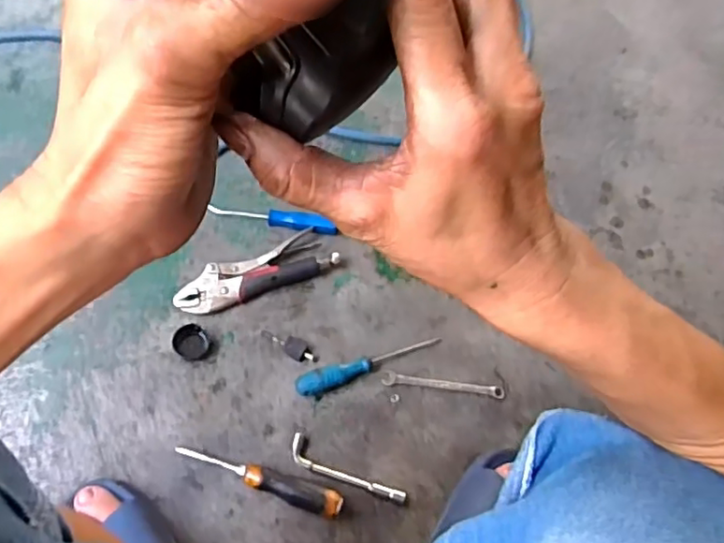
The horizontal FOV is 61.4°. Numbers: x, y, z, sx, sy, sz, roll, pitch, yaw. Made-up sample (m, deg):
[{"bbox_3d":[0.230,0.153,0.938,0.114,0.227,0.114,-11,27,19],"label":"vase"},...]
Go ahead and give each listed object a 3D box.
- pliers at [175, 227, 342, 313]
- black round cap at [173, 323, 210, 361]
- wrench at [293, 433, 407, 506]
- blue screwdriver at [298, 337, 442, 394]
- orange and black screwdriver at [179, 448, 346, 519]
[{"bbox_3d":[-0.141,0.001,0.813,0.213,0.019,0.059,-20,65,-19],"label":"pliers"},{"bbox_3d":[-0.213,0.088,0.763,0.042,0.017,0.045,4,60,-7],"label":"black round cap"},{"bbox_3d":[-0.019,0.236,0.709,0.146,0.018,0.031,28,60,7],"label":"wrench"},{"bbox_3d":[0.009,0.117,0.778,0.196,0.027,0.027,-15,63,-26],"label":"blue screwdriver"},{"bbox_3d":[-0.116,0.233,0.693,0.197,0.028,0.027,21,59,3],"label":"orange and black screwdriver"}]

